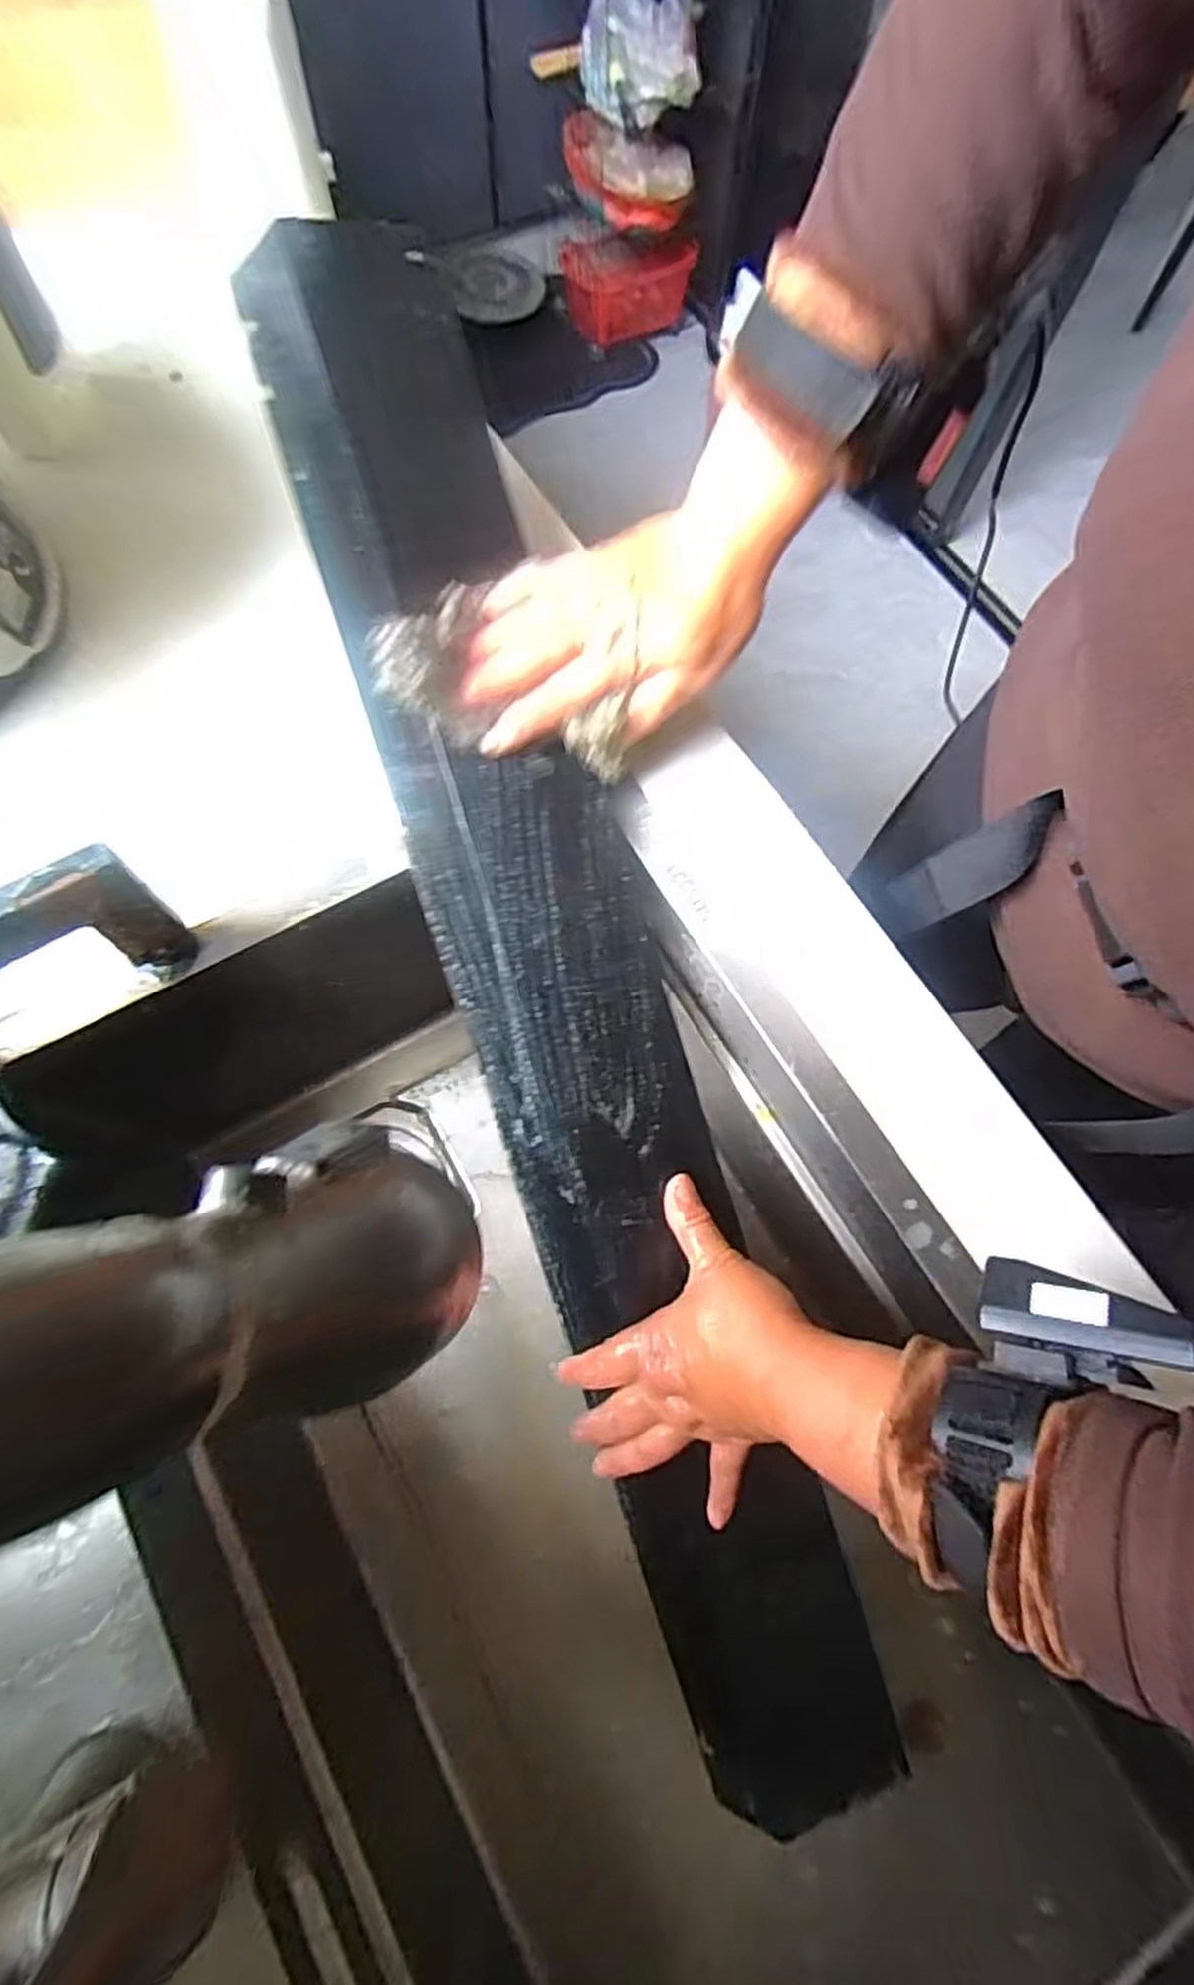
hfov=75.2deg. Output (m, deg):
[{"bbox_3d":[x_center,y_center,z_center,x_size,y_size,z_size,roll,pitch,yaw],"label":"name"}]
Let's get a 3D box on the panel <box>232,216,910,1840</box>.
[{"bbox_3d":[-0.007,0.021,0.422,0.110,0.048,0.873,-18,93,-9],"label":"panel"}]

